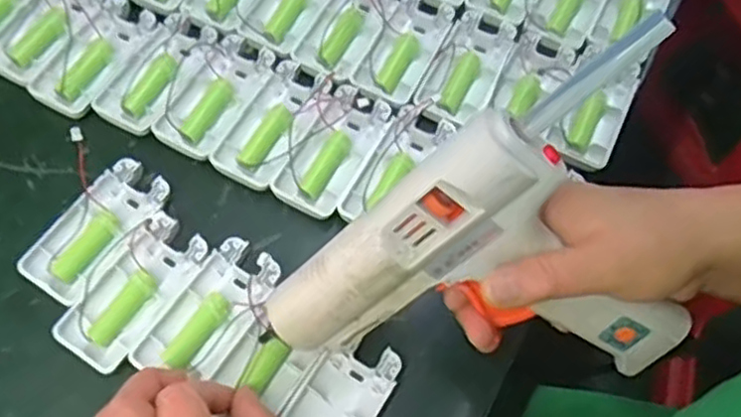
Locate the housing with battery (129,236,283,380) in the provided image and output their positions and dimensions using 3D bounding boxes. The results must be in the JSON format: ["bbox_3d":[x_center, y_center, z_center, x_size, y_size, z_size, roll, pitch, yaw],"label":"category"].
[{"bbox_3d":[-0.093,0.062,0.425,0.045,0.014,0.090,32,68,12],"label":"housing with battery"}]

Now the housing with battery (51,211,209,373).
[{"bbox_3d":[-0.141,0.049,0.430,0.044,0.013,0.093,31,67,12],"label":"housing with battery"}]

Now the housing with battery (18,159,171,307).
[{"bbox_3d":[-0.169,0.013,0.447,0.045,0.014,0.094,34,68,13],"label":"housing with battery"}]

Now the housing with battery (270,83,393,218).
[{"bbox_3d":[-0.024,-0.039,0.474,0.043,0.012,0.094,26,66,10],"label":"housing with battery"}]

